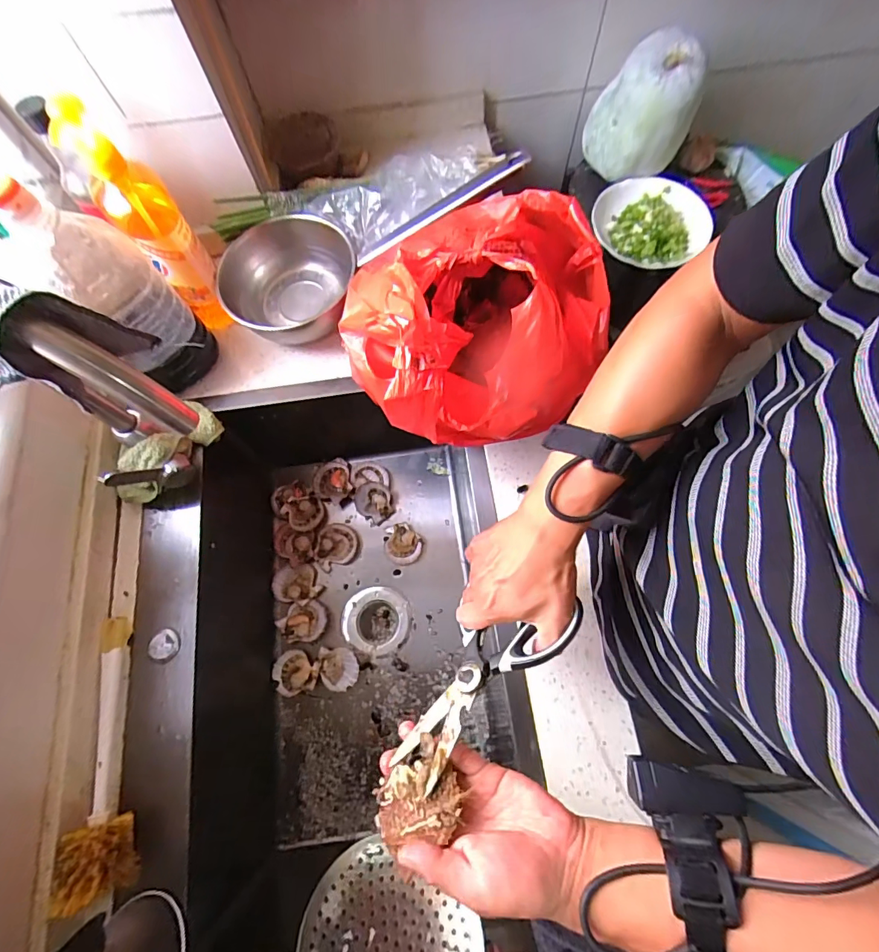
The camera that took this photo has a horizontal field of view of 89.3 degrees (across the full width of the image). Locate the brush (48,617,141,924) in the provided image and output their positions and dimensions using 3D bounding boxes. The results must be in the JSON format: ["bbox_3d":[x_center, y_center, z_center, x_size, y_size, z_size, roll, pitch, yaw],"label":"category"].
[{"bbox_3d":[-0.356,0.282,0.466,0.046,0.067,0.258,-15,72,-3],"label":"brush"}]

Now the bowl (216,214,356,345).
[{"bbox_3d":[-0.204,-0.269,0.629,0.189,0.085,0.162,-25,73,-6],"label":"bowl"}]

